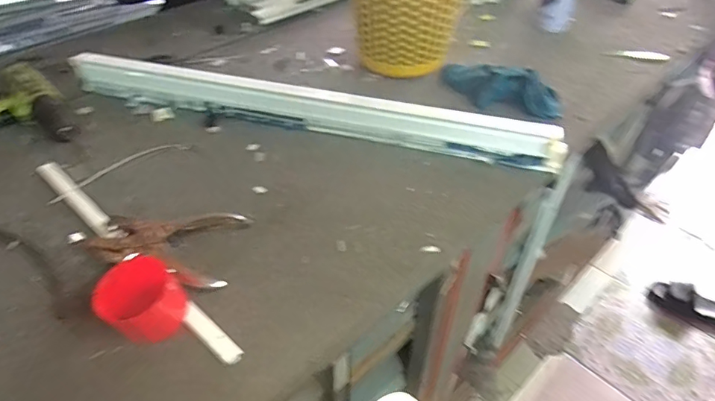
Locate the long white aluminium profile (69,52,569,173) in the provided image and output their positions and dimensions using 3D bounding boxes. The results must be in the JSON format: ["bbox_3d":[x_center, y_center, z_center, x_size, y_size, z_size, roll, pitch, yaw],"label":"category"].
[{"bbox_3d":[-0.092,-0.139,0.692,0.729,0.049,0.044,11,46,13],"label":"long white aluminium profile"}]

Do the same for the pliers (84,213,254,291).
[{"bbox_3d":[-0.206,0.043,0.523,0.153,0.023,0.101,10,45,12],"label":"pliers"}]

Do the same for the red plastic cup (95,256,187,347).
[{"bbox_3d":[-0.196,0.094,0.438,0.069,0.054,0.067,-1,44,1],"label":"red plastic cup"}]

